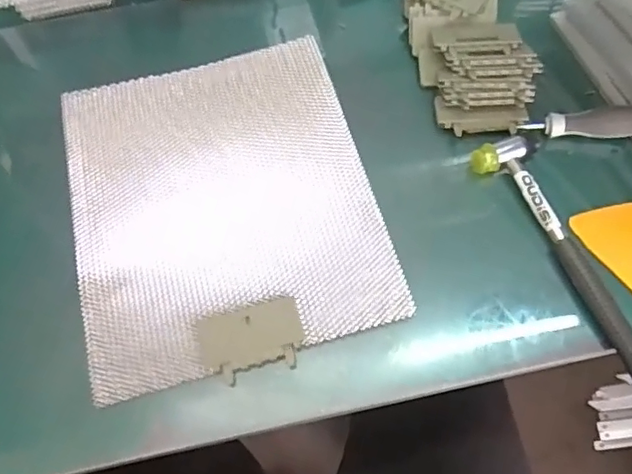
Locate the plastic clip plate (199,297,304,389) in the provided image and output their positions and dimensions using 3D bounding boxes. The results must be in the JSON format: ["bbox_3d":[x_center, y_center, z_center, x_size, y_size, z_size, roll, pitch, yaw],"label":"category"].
[{"bbox_3d":[-0.054,0.087,0.473,0.087,0.005,0.057,-13,64,-2],"label":"plastic clip plate"}]

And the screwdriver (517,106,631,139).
[{"bbox_3d":[0.253,-0.108,0.528,0.113,0.023,0.025,1,64,5],"label":"screwdriver"}]

